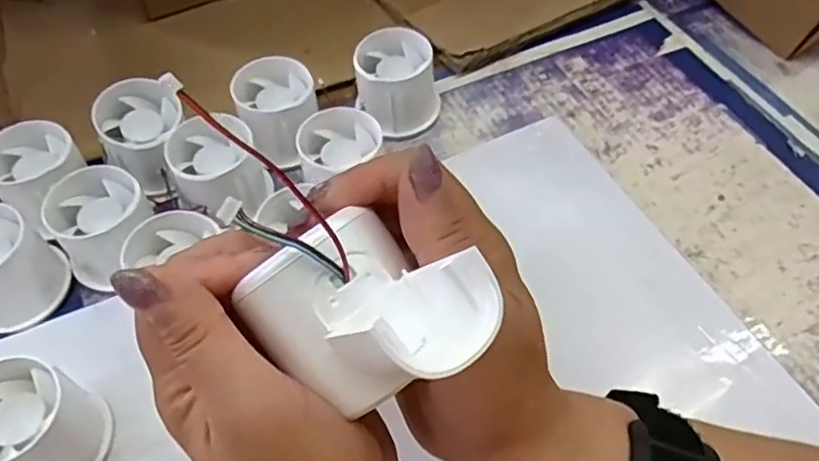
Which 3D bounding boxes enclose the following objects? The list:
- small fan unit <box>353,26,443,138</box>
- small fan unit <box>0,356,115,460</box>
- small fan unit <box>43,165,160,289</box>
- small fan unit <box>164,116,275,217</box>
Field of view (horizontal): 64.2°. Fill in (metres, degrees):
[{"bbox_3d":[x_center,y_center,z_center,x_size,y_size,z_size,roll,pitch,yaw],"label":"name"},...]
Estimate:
[{"bbox_3d":[-0.007,-0.098,0.438,0.054,0.047,0.054,0,55,0],"label":"small fan unit"},{"bbox_3d":[-0.177,0.093,0.308,0.056,0.048,0.051,0,55,0],"label":"small fan unit"},{"bbox_3d":[-0.172,-0.002,0.370,0.052,0.046,0.053,0,55,0],"label":"small fan unit"},{"bbox_3d":[-0.113,-0.036,0.395,0.056,0.040,0.056,0,55,0],"label":"small fan unit"}]

